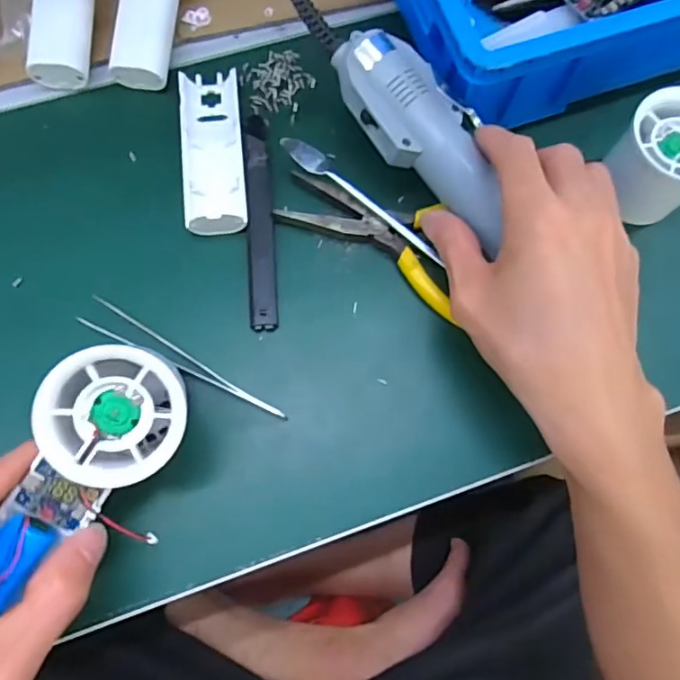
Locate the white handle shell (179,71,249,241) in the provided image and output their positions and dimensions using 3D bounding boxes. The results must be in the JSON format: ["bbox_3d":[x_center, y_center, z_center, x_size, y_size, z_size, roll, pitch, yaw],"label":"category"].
[{"bbox_3d":[-0.074,-0.111,0.318,0.035,0.013,0.106,-6,75,-3],"label":"white handle shell"}]

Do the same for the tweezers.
[{"bbox_3d":[-0.083,0.010,0.288,0.123,0.010,0.015,27,75,6],"label":"tweezers"}]

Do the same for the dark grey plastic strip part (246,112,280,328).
[{"bbox_3d":[-0.045,-0.070,0.313,0.014,0.008,0.132,-3,75,-2],"label":"dark grey plastic strip part"}]

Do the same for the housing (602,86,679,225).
[{"bbox_3d":[0.180,-0.100,0.307,0.056,0.054,0.052,37,77,8],"label":"housing"}]

